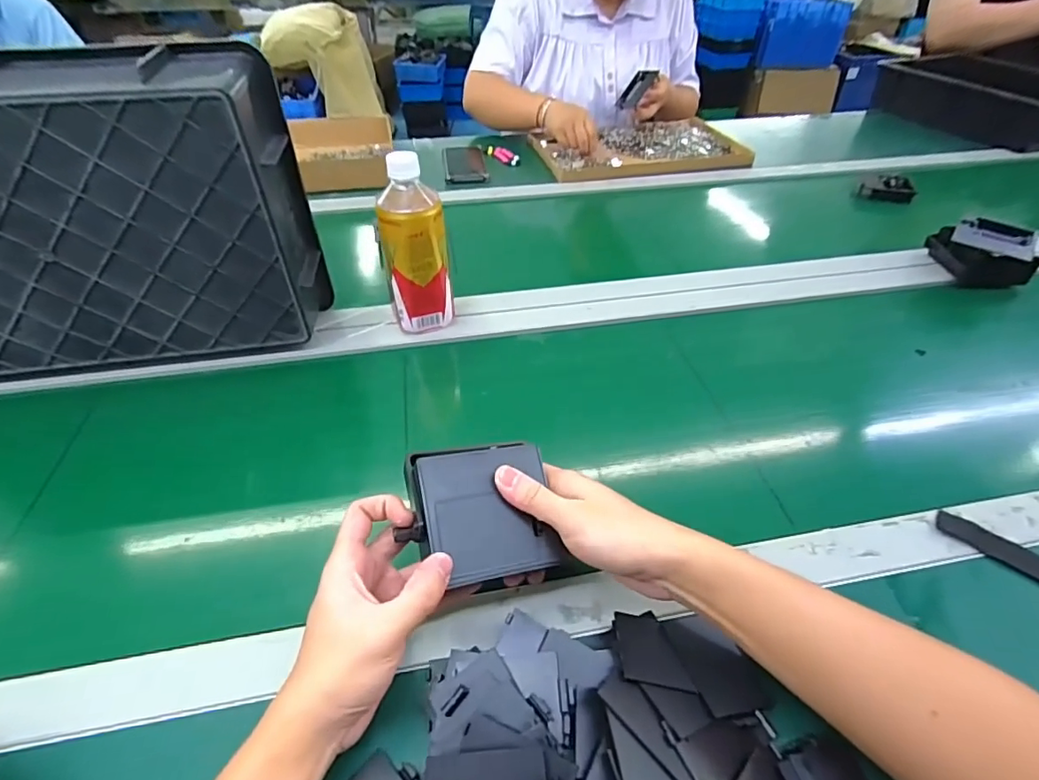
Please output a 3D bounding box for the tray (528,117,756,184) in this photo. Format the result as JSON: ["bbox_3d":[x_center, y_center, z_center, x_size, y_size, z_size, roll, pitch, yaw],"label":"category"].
[{"bbox_3d":[0.232,-0.489,1.054,0.397,0.033,0.237,-9,44,-10],"label":"tray"}]

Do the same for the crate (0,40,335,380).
[{"bbox_3d":[-0.413,-0.149,0.482,0.405,0.254,0.097,-7,43,-9],"label":"crate"}]

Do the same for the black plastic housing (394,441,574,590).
[{"bbox_3d":[-0.027,0.080,0.344,0.093,0.029,0.087,-3,67,-22],"label":"black plastic housing"}]

